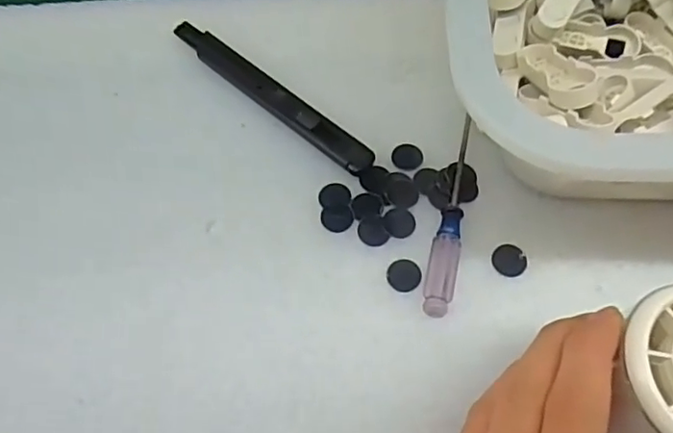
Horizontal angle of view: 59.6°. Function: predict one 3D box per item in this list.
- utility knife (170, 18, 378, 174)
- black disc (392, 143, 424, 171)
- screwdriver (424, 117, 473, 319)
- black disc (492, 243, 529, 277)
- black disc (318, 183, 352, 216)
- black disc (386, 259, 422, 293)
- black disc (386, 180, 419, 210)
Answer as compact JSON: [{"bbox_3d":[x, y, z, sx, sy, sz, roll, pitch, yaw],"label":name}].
[{"bbox_3d":[-0.036,-0.064,0.304,0.137,0.010,0.014,39,73,19],"label":"utility knife"},{"bbox_3d":[0.035,-0.030,0.289,0.015,0.004,0.016,-1,65,2],"label":"black disc"},{"bbox_3d":[0.053,-0.003,0.271,0.013,0.009,0.103,10,66,8],"label":"screwdriver"},{"bbox_3d":[0.078,0.019,0.263,0.015,0.004,0.015,-1,65,2],"label":"black disc"},{"bbox_3d":[-0.001,-0.008,0.281,0.015,0.004,0.016,-1,63,2],"label":"black disc"},{"bbox_3d":[0.030,0.026,0.262,0.014,0.004,0.015,-1,65,2],"label":"black disc"},{"bbox_3d":[0.032,-0.011,0.279,0.015,0.004,0.015,-1,65,2],"label":"black disc"}]

